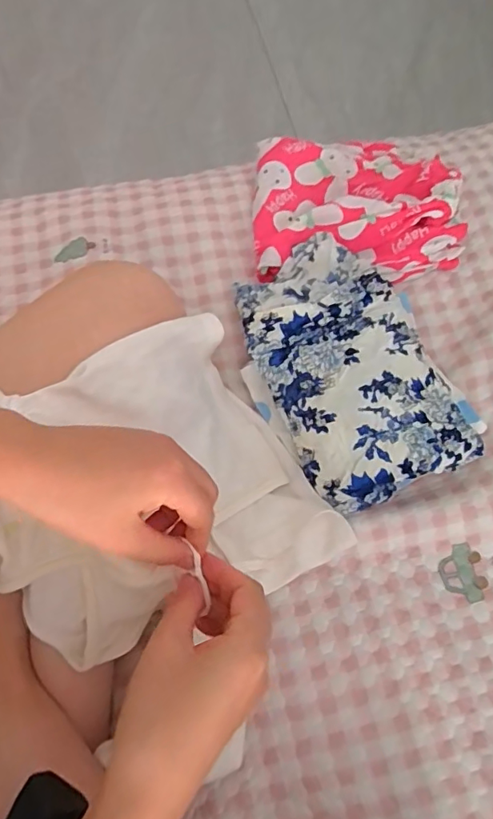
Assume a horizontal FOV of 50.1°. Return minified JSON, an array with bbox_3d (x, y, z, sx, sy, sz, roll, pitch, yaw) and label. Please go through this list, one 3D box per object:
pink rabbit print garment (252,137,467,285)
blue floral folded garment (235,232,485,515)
[{"bbox_3d":[0.105,-0.213,0.534,0.210,0.051,0.179,-8,70,-6],"label":"pink rabbit print garment"},{"bbox_3d":[0.085,-0.040,0.459,0.147,0.074,0.237,-24,72,-11],"label":"blue floral folded garment"}]

